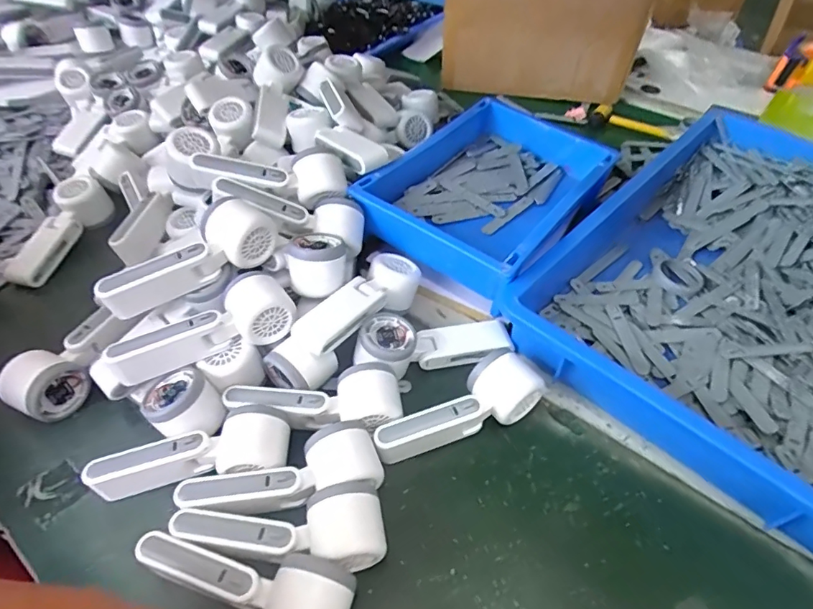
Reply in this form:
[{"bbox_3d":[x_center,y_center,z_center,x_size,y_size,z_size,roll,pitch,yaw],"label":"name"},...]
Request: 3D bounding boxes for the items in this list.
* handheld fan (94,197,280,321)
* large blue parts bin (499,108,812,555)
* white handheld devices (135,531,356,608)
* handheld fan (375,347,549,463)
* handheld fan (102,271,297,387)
[{"bbox_3d":[-0.217,-0.050,0.500,0.178,0.065,0.058,-25,53,-22],"label":"handheld fan"},{"bbox_3d":[0.422,-0.032,0.577,0.571,0.081,0.377,-36,58,-29],"label":"large blue parts bin"},{"bbox_3d":[-0.125,0.213,0.370,0.170,0.055,0.055,11,49,8],"label":"white handheld devices"},{"bbox_3d":[0.049,0.102,0.470,0.164,0.063,0.053,-21,52,-19],"label":"handheld fan"},{"bbox_3d":[-0.199,0.025,0.488,0.173,0.059,0.064,-21,52,-19],"label":"handheld fan"}]

